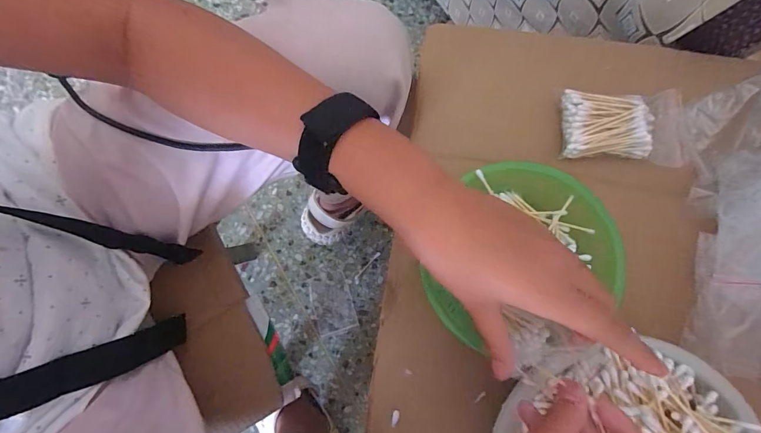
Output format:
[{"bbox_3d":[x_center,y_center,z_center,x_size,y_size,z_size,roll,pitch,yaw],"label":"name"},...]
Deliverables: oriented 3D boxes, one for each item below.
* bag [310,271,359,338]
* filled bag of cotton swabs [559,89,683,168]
[{"bbox_3d":[-0.098,0.177,0.777,0.077,0.004,0.115,-17,81,-4],"label":"bag"},{"bbox_3d":[0.228,-0.085,0.355,0.116,0.023,0.068,2,80,-1],"label":"filled bag of cotton swabs"}]

